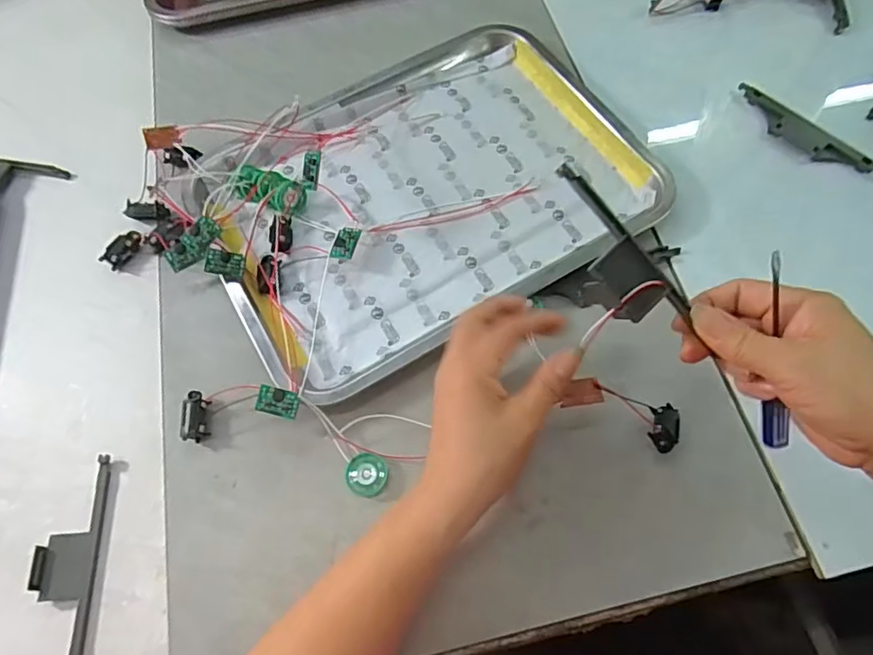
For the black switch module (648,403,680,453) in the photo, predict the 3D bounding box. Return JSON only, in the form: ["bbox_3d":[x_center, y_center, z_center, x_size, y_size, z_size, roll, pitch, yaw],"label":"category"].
[{"bbox_3d":[0.152,0.066,0.376,0.017,0.010,0.035,16,46,11],"label":"black switch module"}]

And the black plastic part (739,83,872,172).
[{"bbox_3d":[0.316,-0.168,0.489,0.030,0.010,0.134,-40,69,-14],"label":"black plastic part"}]

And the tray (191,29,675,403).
[{"bbox_3d":[-0.009,-0.117,0.474,0.349,0.032,0.252,-31,67,-11],"label":"tray"}]

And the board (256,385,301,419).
[{"bbox_3d":[-0.108,0.050,0.388,0.028,0.007,0.018,12,83,0],"label":"board"}]

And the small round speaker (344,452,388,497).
[{"bbox_3d":[-0.047,0.100,0.386,0.027,0.005,0.028,7,66,7],"label":"small round speaker"}]

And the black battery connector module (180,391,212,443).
[{"bbox_3d":[-0.171,0.064,0.405,0.018,0.014,0.034,-7,65,0],"label":"black battery connector module"}]

